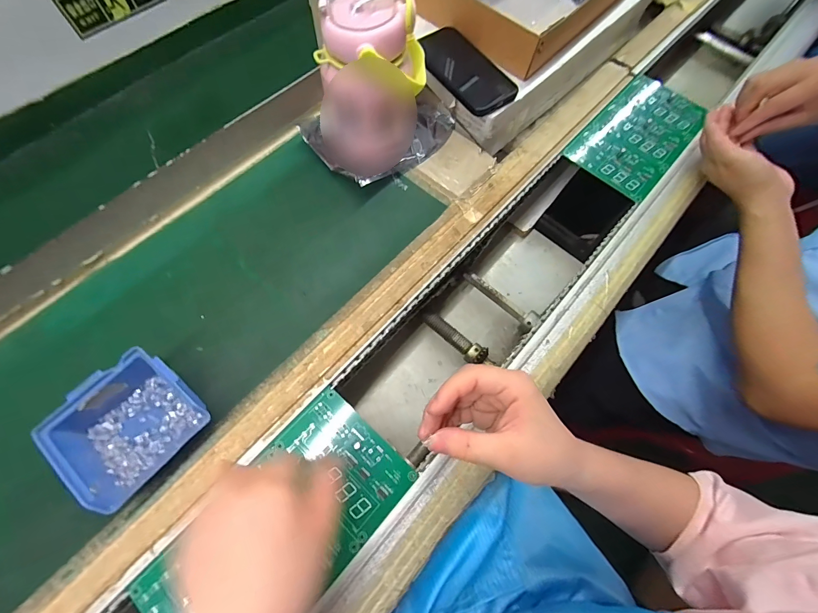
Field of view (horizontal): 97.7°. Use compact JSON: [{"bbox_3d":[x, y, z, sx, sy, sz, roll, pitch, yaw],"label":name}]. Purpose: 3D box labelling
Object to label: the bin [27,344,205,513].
[{"bbox_3d":[-0.243,0.106,0.320,0.100,0.048,0.101,40,72,13],"label":"bin"}]

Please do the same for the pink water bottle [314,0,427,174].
[{"bbox_3d":[-0.041,-0.243,0.401,0.107,0.162,0.104,3,68,-1],"label":"pink water bottle"}]

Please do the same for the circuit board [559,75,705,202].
[{"bbox_3d":[0.330,-0.251,0.512,0.123,0.012,0.214,41,76,13],"label":"circuit board"}]

